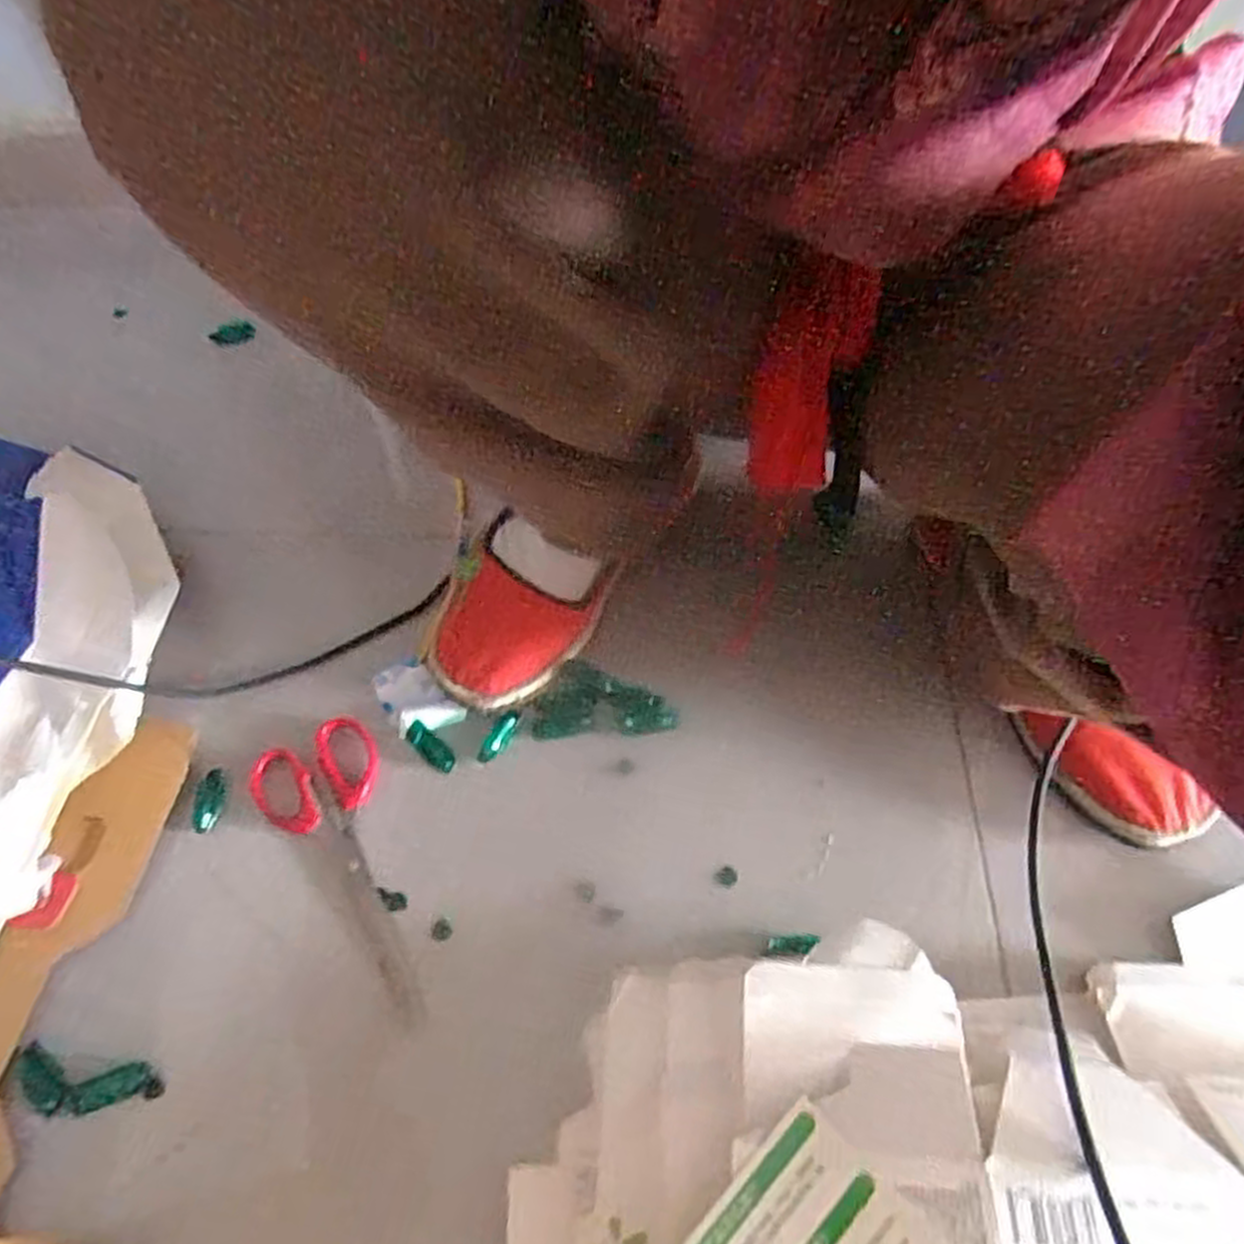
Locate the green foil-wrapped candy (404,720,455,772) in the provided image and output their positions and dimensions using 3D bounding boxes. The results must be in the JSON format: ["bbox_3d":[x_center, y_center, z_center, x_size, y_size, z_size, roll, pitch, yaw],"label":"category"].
[{"bbox_3d":[-0.110,0.072,0.455,0.036,0.005,0.014,35,66,22],"label":"green foil-wrapped candy"}]

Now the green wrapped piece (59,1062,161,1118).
[{"bbox_3d":[-0.235,0.216,0.367,0.038,0.007,0.016,-13,58,-5],"label":"green wrapped piece"}]

